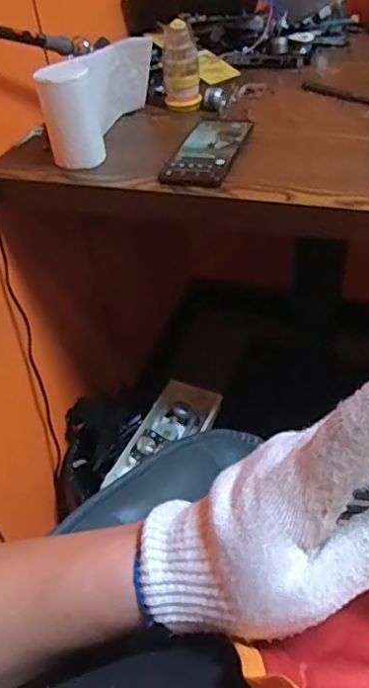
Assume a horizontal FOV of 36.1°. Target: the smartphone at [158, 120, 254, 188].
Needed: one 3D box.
[{"bbox_3d":[0.030,-0.229,0.668,0.076,0.011,0.156,9,44,17],"label":"smartphone"}]

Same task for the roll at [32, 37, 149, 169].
[{"bbox_3d":[-0.100,-0.297,0.683,0.052,0.100,0.195,14,46,22],"label":"roll"}]

